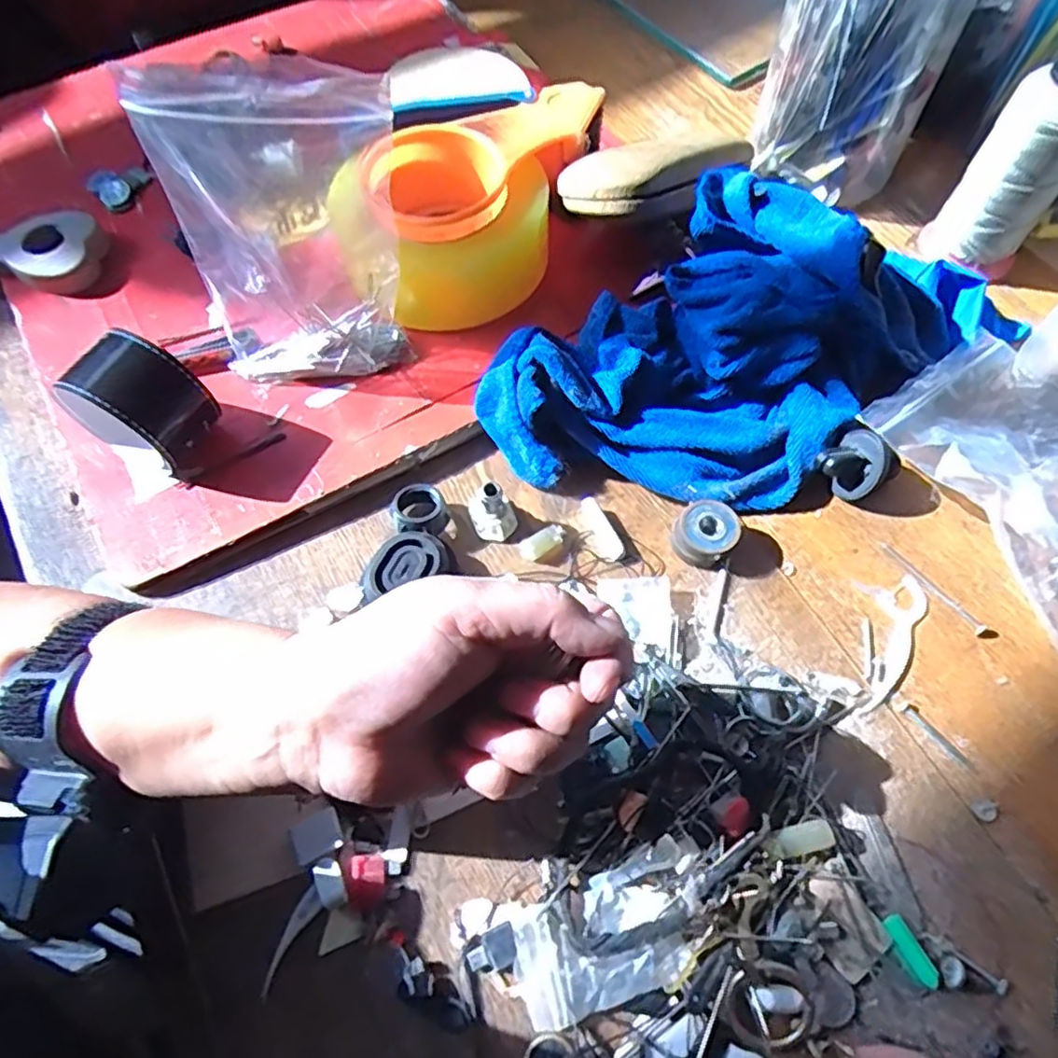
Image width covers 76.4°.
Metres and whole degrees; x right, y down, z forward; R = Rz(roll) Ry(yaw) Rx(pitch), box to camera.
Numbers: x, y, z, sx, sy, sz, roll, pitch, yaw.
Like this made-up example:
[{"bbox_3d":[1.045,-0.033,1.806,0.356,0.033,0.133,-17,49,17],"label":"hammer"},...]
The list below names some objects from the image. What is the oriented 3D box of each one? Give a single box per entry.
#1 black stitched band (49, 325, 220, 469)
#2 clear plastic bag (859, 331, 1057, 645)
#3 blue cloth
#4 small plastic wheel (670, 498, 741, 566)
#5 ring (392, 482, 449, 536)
[{"bbox_3d":[-0.190,-0.060,0.335,0.055,0.059,0.044,26,66,12],"label":"black stitched band"},{"bbox_3d":[0.254,-0.025,0.342,0.105,0.034,0.148,-31,67,-15],"label":"clear plastic bag"},{"bbox_3d":[0.120,-0.104,0.359,0.279,0.068,0.149,-36,69,-17],"label":"blue cloth"},{"bbox_3d":[0.087,0.003,0.335,0.032,0.020,0.026,-22,65,-11],"label":"small plastic wheel"},{"bbox_3d":[-0.056,-0.009,0.341,0.025,0.015,0.028,-30,67,-14],"label":"ring"}]

